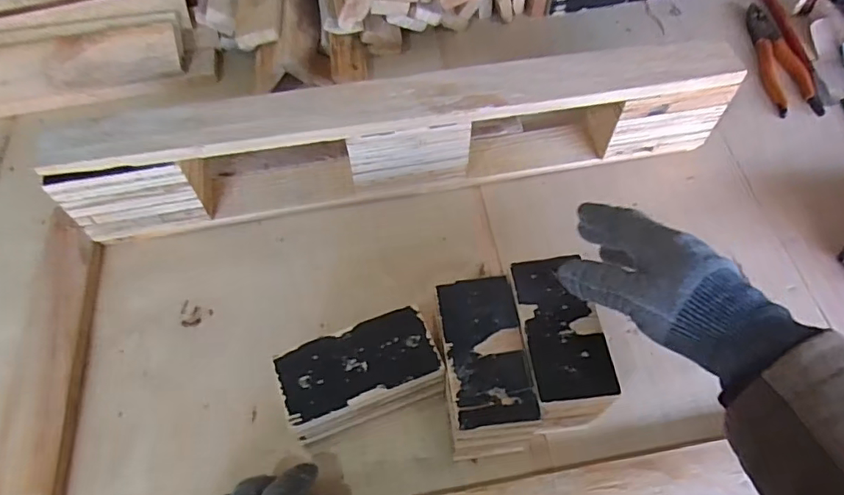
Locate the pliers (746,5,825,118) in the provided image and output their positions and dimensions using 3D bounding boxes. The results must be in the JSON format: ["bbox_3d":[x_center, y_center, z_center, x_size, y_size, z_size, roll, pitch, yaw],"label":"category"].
[{"bbox_3d":[0.441,-0.240,0.681,0.056,0.012,0.185,-1,59,0],"label":"pliers"}]

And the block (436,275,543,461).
[{"bbox_3d":[0.048,0.096,0.437,0.062,0.073,0.128,-7,58,-3],"label":"block"}]

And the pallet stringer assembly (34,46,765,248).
[{"bbox_3d":[-0.021,-0.125,0.566,0.648,0.116,0.097,-9,60,-5],"label":"pallet stringer assembly"}]

